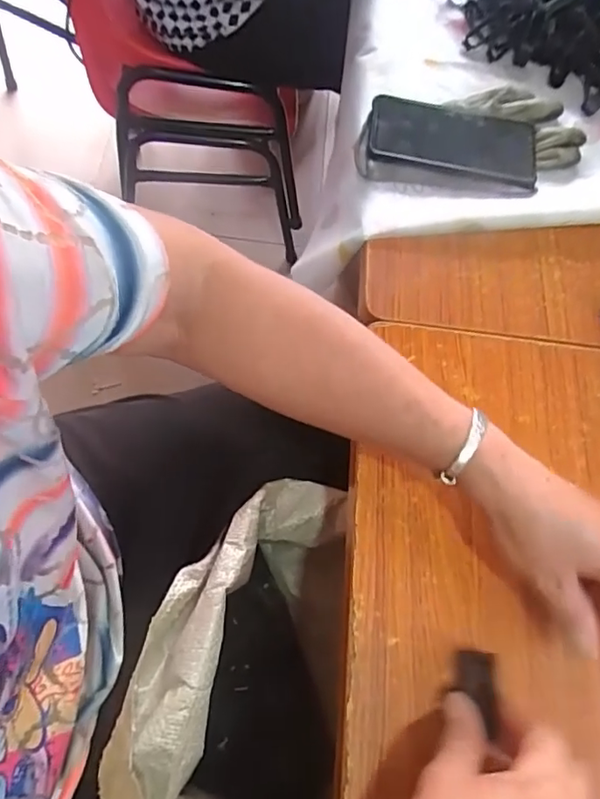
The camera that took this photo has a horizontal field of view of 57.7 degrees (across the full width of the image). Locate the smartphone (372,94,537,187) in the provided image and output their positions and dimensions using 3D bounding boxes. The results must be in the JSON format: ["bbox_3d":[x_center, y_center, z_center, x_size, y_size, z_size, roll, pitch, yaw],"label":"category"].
[{"bbox_3d":[0.146,-0.247,0.513,0.156,0.011,0.078,9,71,-4],"label":"smartphone"}]

